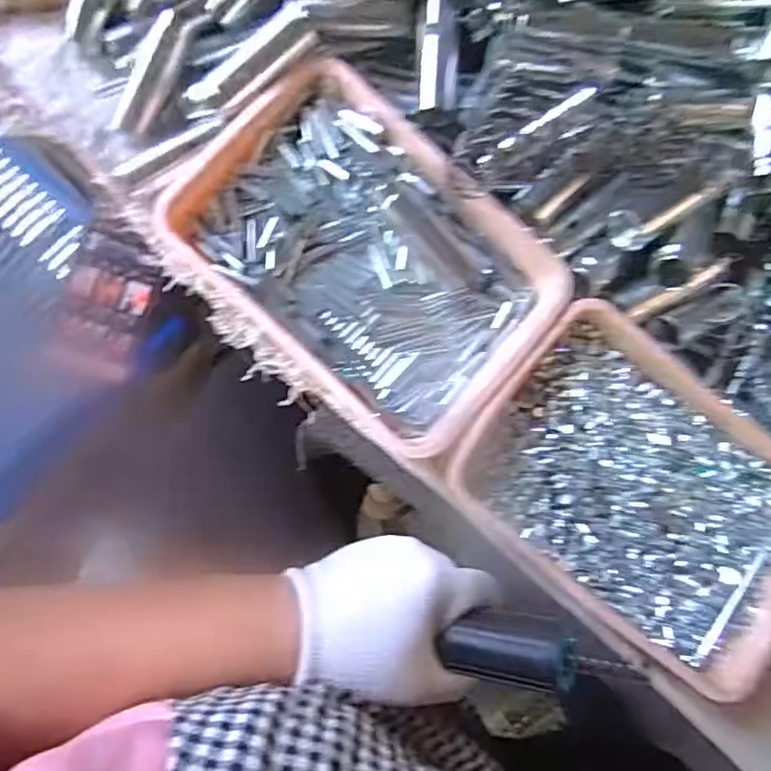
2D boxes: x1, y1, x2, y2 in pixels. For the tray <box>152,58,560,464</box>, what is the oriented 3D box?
[{"bbox_3d":[-0.009,-0.071,0.349,0.201,0.038,0.140,41,82,-1],"label":"tray"}]

